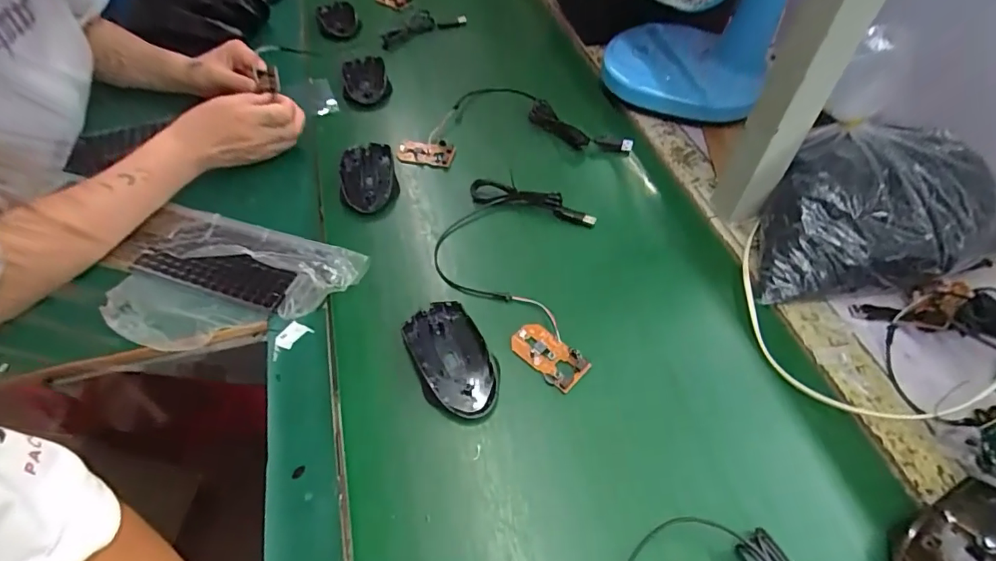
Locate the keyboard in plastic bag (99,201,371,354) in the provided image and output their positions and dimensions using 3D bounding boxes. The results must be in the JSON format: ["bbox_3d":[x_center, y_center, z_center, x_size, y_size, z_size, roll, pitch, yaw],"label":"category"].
[{"bbox_3d":[-0.265,0.005,0.472,0.254,0.030,0.151,12,53,10],"label":"keyboard in plastic bag"}]

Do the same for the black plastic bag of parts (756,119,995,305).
[{"bbox_3d":[0.355,-0.072,0.473,0.220,0.083,0.169,-3,52,-3],"label":"black plastic bag of parts"}]

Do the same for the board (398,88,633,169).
[{"bbox_3d":[0.014,-0.205,0.620,0.278,0.024,0.139,-5,52,-3],"label":"board"}]

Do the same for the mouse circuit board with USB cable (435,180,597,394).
[{"bbox_3d":[0.012,-0.011,0.479,0.156,0.012,0.228,6,52,6],"label":"mouse circuit board with USB cable"}]

